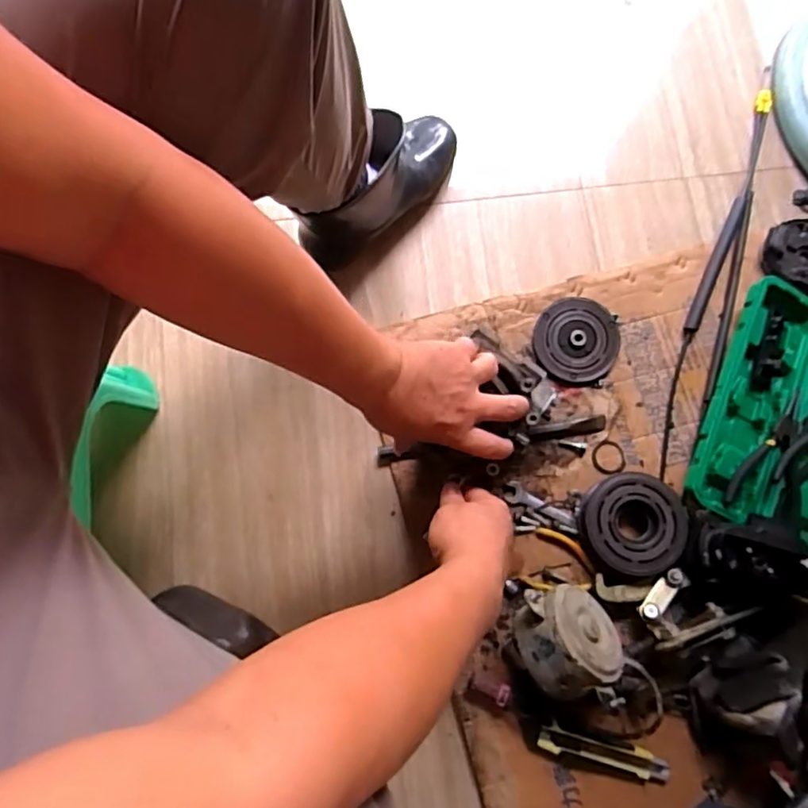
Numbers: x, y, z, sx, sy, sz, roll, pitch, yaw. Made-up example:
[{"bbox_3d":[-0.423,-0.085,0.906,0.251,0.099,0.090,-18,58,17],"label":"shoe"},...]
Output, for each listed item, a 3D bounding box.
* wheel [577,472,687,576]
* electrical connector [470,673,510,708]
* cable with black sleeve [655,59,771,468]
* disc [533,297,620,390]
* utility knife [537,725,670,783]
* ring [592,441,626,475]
[{"bbox_3d":[0.254,0.134,0.680,0.110,0.041,0.107,0,78,0],"label":"wheel"},{"bbox_3d":[0.092,0.303,0.645,0.042,0.015,0.020,20,78,18],"label":"electrical connector"},{"bbox_3d":[0.402,-0.191,0.760,0.030,0.020,0.588,21,79,4],"label":"cable with black sleeve"},{"bbox_3d":[0.211,-0.077,0.739,0.100,0.012,0.111,29,79,6],"label":"disc"},{"bbox_3d":[0.211,0.370,0.642,0.137,0.019,0.028,16,78,3],"label":"utility knife"},{"bbox_3d":[0.245,0.064,0.721,0.042,0.007,0.040,0,78,0],"label":"ring"}]

